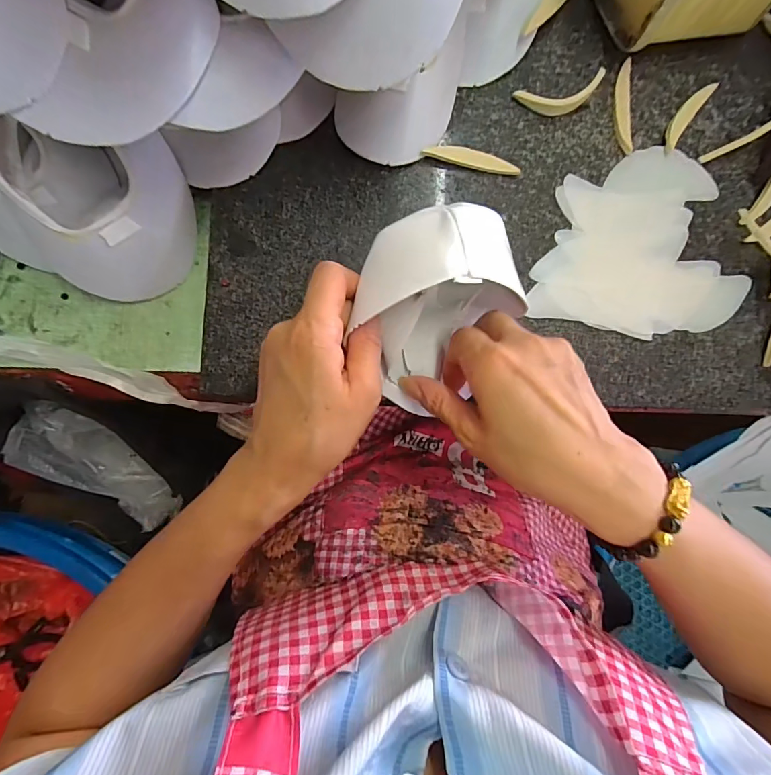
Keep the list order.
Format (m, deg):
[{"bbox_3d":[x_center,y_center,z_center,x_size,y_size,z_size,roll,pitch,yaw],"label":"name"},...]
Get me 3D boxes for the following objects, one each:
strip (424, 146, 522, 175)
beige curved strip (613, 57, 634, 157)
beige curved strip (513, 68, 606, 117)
[{"bbox_3d":[0.065,-0.172,0.327,0.072,0.007,0.013,12,85,-4],"label":"strip"},{"bbox_3d":[0.185,-0.218,0.339,0.015,0.005,0.073,4,86,-5],"label":"beige curved strip"},{"bbox_3d":[0.132,-0.219,0.329,0.064,0.004,0.022,-8,117,12],"label":"beige curved strip"}]

